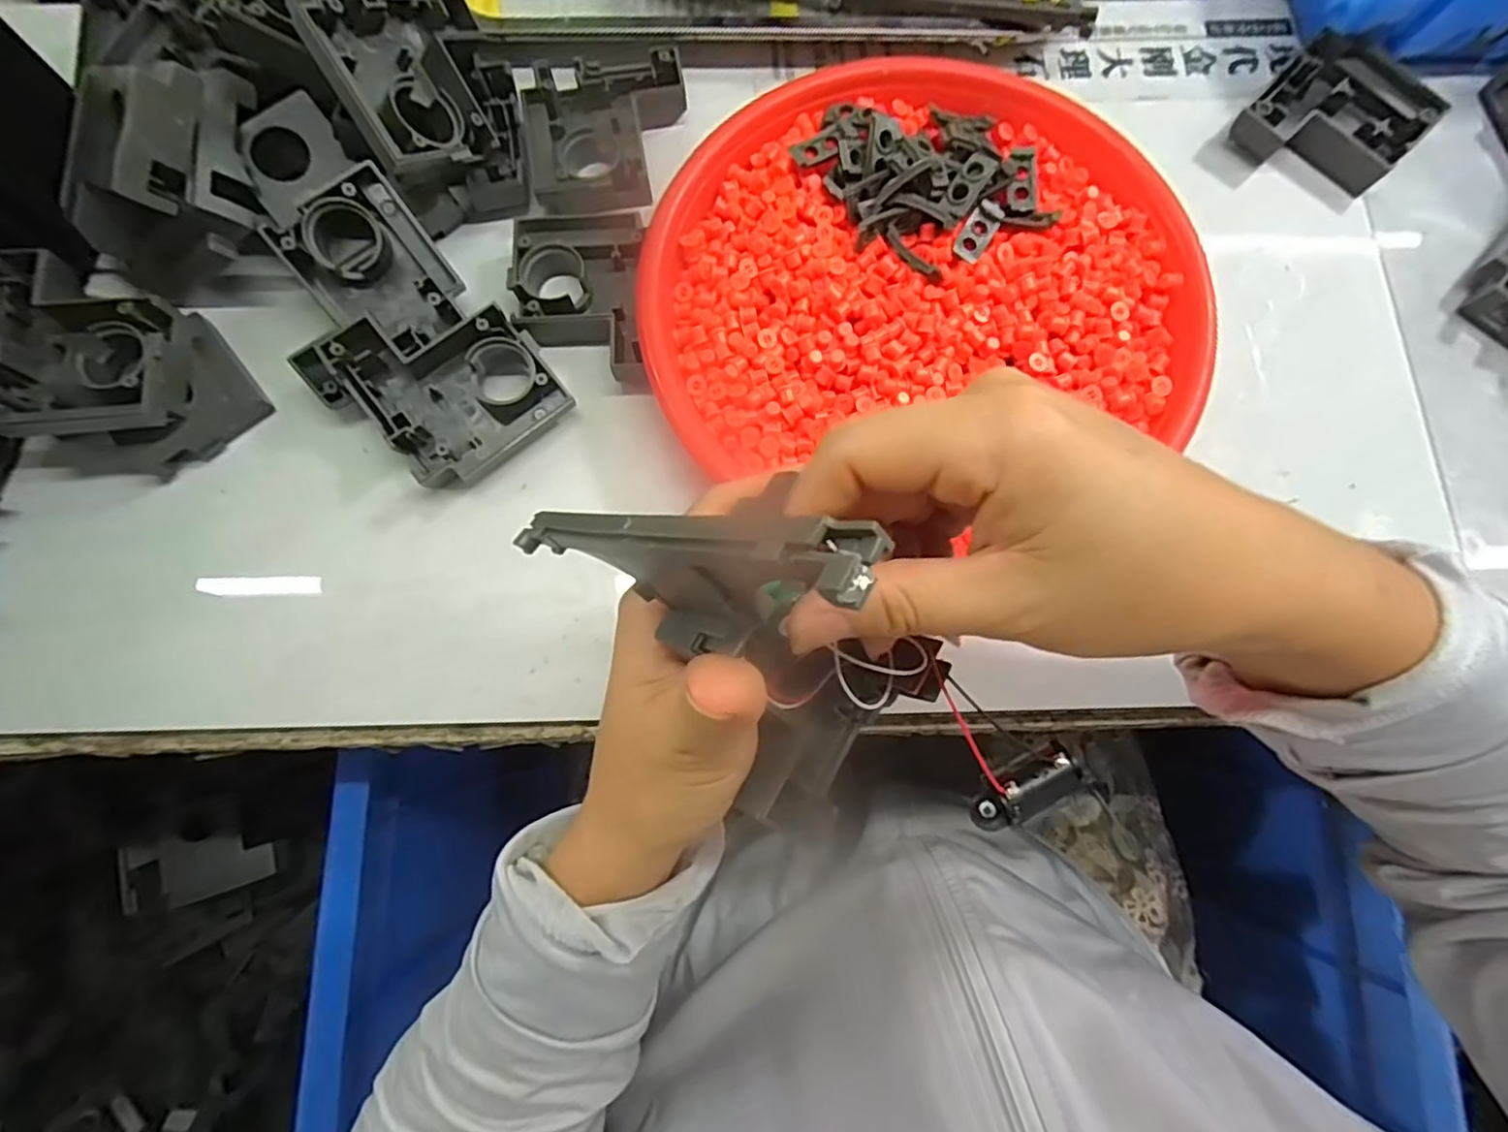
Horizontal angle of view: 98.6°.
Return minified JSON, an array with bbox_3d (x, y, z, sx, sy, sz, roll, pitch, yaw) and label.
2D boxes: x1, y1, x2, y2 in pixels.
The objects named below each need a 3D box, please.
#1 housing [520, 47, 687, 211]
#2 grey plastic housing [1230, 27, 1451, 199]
[{"bbox_3d":[-0.074,-0.220,0.331,0.082,0.015,0.084,-10,78,-3],"label":"housing"},{"bbox_3d":[0.304,-0.233,0.340,0.074,0.022,0.075,42,81,8],"label":"grey plastic housing"}]

